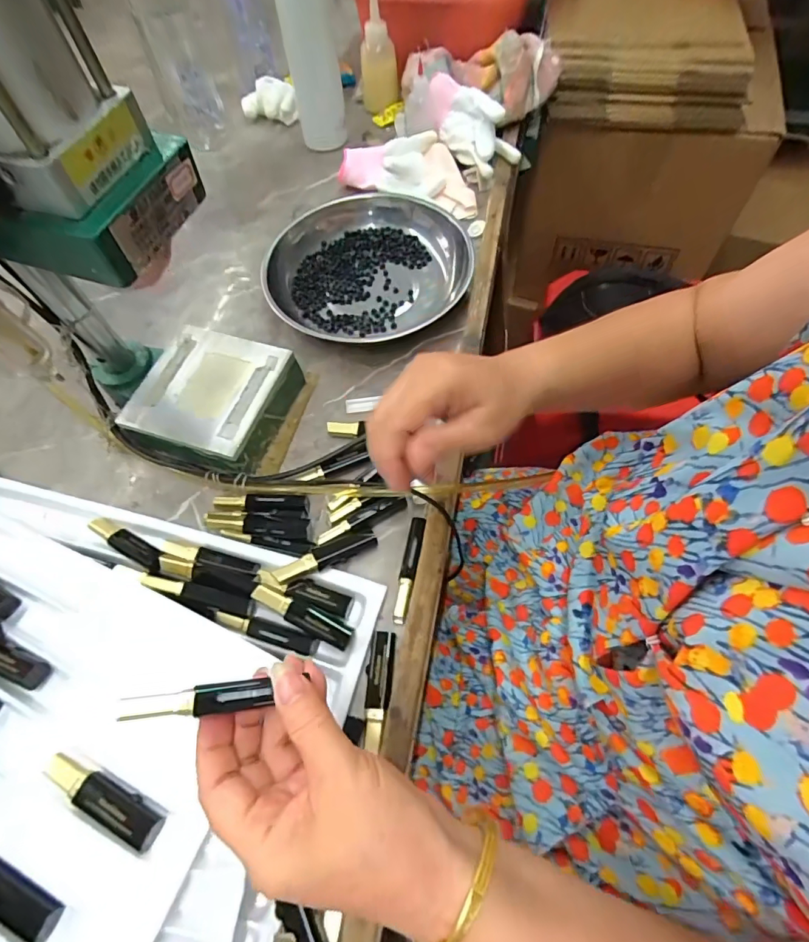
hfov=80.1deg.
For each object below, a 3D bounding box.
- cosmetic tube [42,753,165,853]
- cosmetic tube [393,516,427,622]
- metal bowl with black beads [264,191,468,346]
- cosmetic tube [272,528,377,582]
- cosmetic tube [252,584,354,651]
[{"bbox_3d":[-0.181,0.195,0.287,0.084,0.014,0.020,20,65,11],"label":"cosmetic tube"},{"bbox_3d":[0.003,0.078,0.390,0.013,0.013,0.087,10,63,6],"label":"cosmetic tube"},{"bbox_3d":[-0.046,-0.223,0.530,0.203,0.060,0.199,0,62,1],"label":"metal bowl with black beads"},{"bbox_3d":[-0.064,0.069,0.395,0.086,0.011,0.020,-21,64,-10],"label":"cosmetic tube"},{"bbox_3d":[-0.079,0.111,0.370,0.084,0.013,0.018,21,65,11],"label":"cosmetic tube"}]

